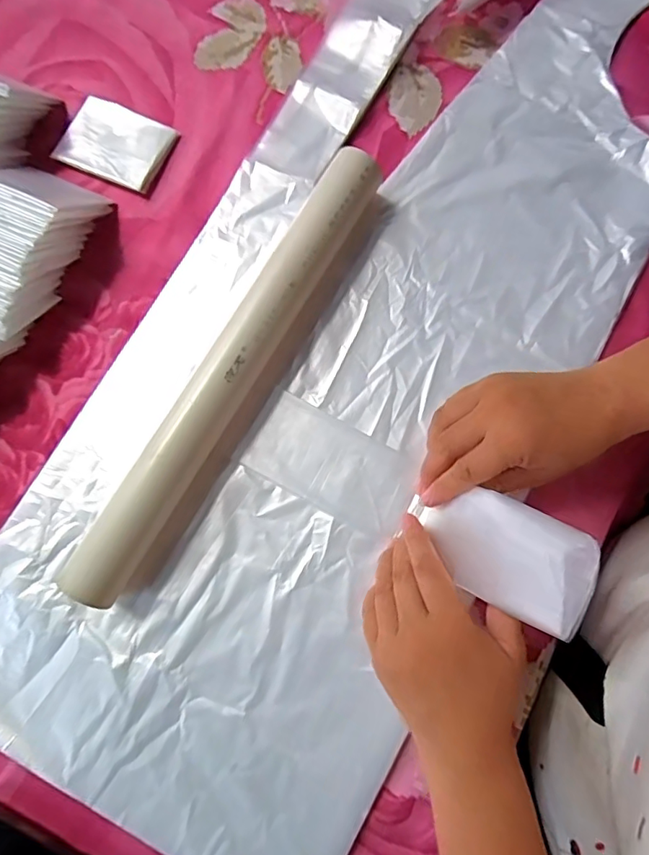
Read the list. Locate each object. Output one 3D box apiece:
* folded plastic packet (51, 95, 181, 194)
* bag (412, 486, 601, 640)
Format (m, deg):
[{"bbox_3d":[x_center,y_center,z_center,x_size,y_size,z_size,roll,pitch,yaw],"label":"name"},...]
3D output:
[{"bbox_3d":[-0.172,-0.233,0.415,0.084,0.008,0.062,24,81,5],"label":"folded plastic packet"},{"bbox_3d":[0.096,0.069,0.295,0.024,0.120,0.053,35,81,-27],"label":"bag"}]

